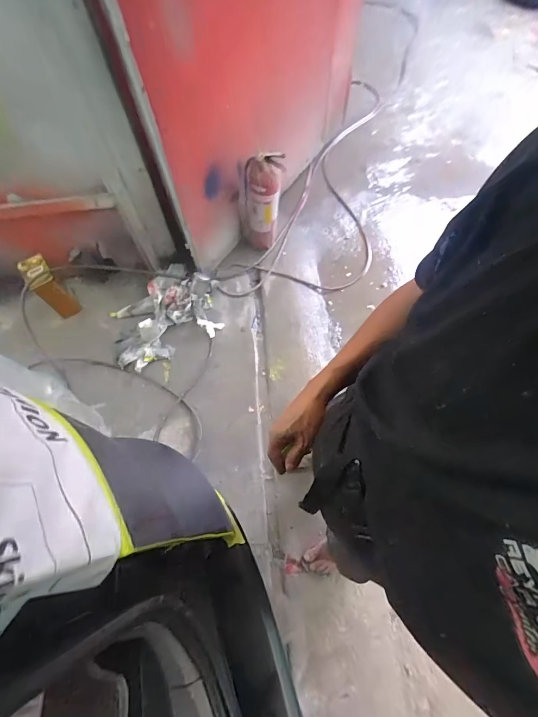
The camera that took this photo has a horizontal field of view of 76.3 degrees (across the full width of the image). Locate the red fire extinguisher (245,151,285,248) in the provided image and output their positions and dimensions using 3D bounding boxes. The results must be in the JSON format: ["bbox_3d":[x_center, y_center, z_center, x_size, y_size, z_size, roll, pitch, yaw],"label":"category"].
[{"bbox_3d":[-0.019,-0.639,1.464,0.142,0.456,0.124,-2,64,1],"label":"red fire extinguisher"}]

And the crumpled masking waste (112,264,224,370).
[{"bbox_3d":[-0.477,-0.203,1.530,0.497,0.113,0.340,-27,67,-11],"label":"crumpled masking waste"}]

